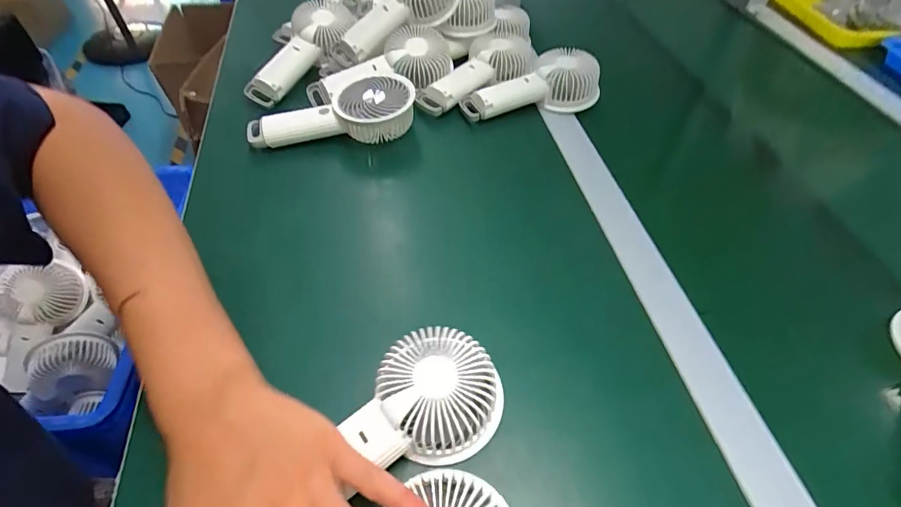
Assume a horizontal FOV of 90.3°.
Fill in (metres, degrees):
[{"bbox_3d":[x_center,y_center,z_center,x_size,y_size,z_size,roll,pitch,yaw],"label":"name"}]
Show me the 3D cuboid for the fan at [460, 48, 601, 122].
[{"bbox_3d":[0.106,-0.205,0.563,0.167,0.054,0.087,-30,57,-23],"label":"fan"}]

